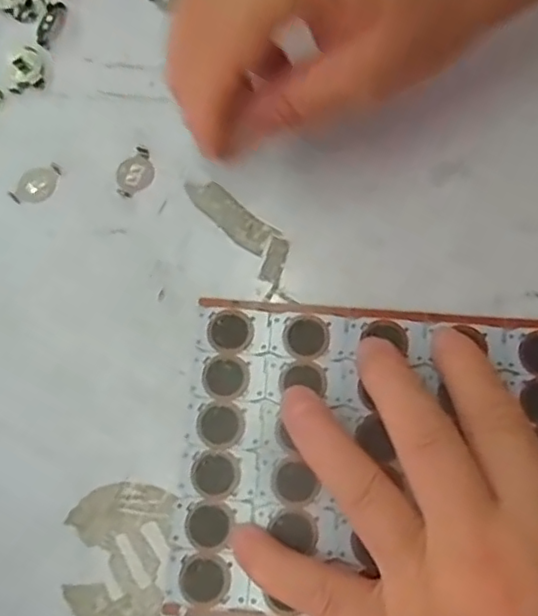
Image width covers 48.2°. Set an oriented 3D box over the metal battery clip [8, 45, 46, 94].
[{"bbox_3d":[-0.111,-0.109,0.273,0.015,0.004,0.022,-11,75,-1],"label":"metal battery clip"}]

